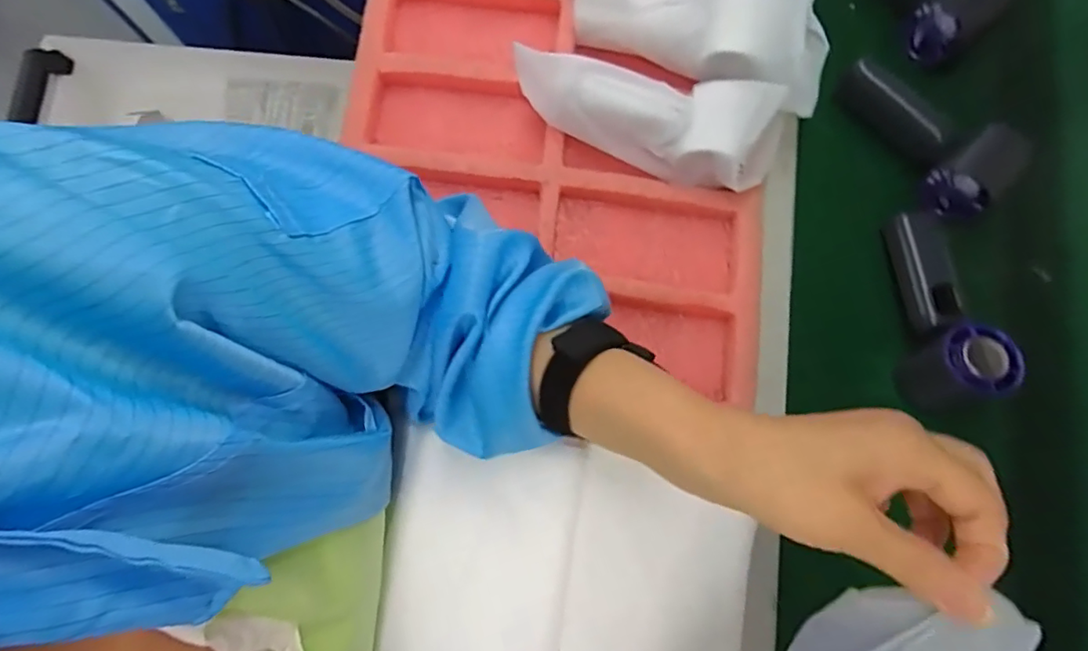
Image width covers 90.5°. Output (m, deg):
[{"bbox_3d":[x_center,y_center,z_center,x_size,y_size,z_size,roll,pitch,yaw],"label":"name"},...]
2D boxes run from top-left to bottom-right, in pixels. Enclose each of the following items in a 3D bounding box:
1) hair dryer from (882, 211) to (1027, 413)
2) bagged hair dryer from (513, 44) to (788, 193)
[{"bbox_3d":[0.301,-0.015,0.413,0.056,0.048,0.155,1,64,1],"label":"hair dryer"},{"bbox_3d":[0.079,-0.163,0.407,0.193,0.057,0.069,22,82,0],"label":"bagged hair dryer"}]

